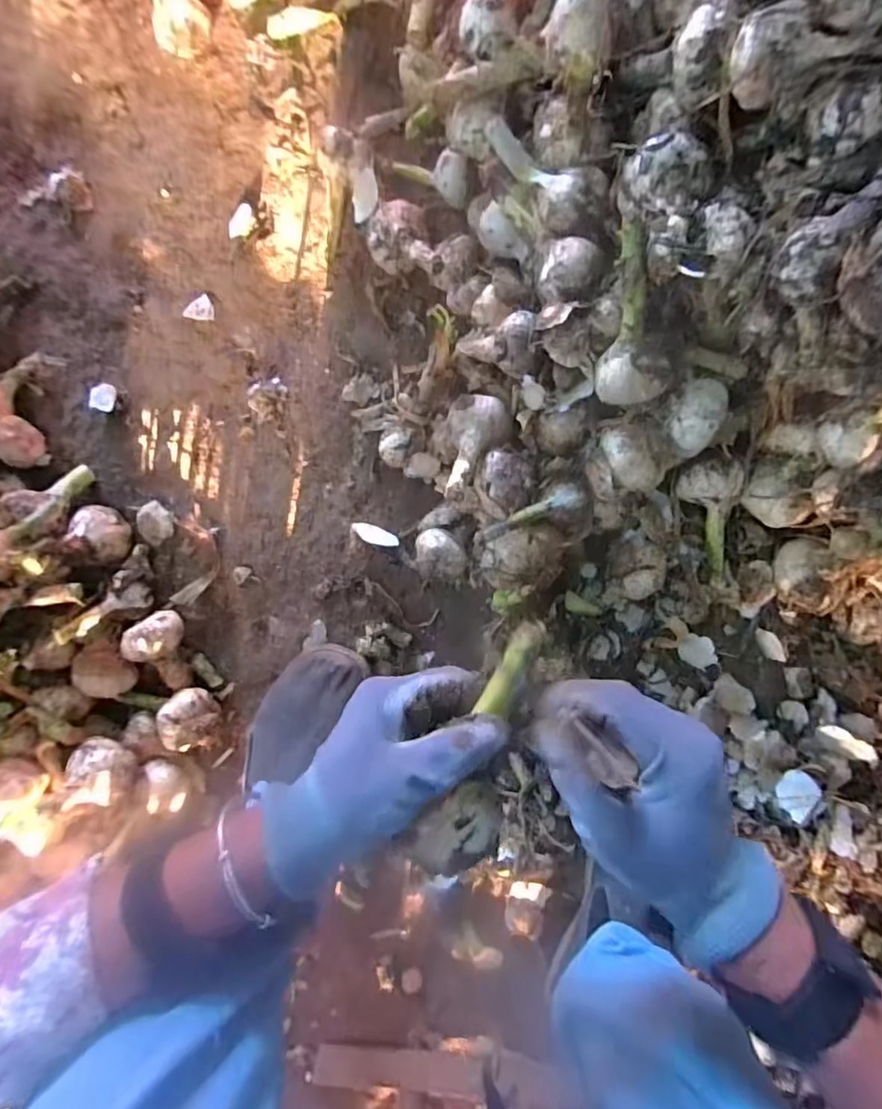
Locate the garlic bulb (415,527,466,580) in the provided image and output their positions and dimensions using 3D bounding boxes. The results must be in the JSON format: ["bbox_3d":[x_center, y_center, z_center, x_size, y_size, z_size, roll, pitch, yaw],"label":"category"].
[{"bbox_3d":[0.000,0.000,0.477,0.043,0.054,0.041,6,92,4],"label":"garlic bulb"}]

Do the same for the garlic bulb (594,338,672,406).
[{"bbox_3d":[0.129,-0.121,0.378,0.045,0.033,0.038,36,94,2],"label":"garlic bulb"}]

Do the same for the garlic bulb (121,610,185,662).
[{"bbox_3d":[-0.264,0.076,0.503,0.048,0.039,0.040,-24,90,5],"label":"garlic bulb"}]

